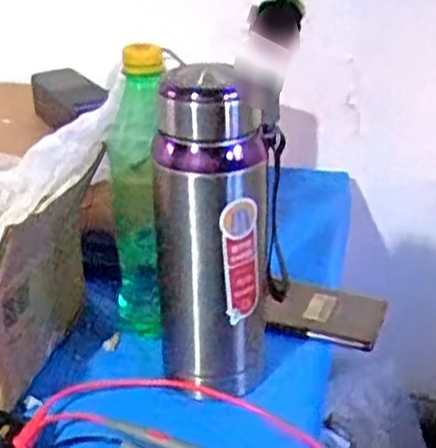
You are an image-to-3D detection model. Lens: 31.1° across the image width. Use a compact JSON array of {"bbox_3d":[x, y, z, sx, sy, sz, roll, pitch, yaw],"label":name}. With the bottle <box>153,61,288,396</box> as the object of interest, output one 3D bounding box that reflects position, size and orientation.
[{"bbox_3d":[0.000,0.006,0.567,0.087,0.234,0.089,-1,28,-2],"label":"bottle"}]

